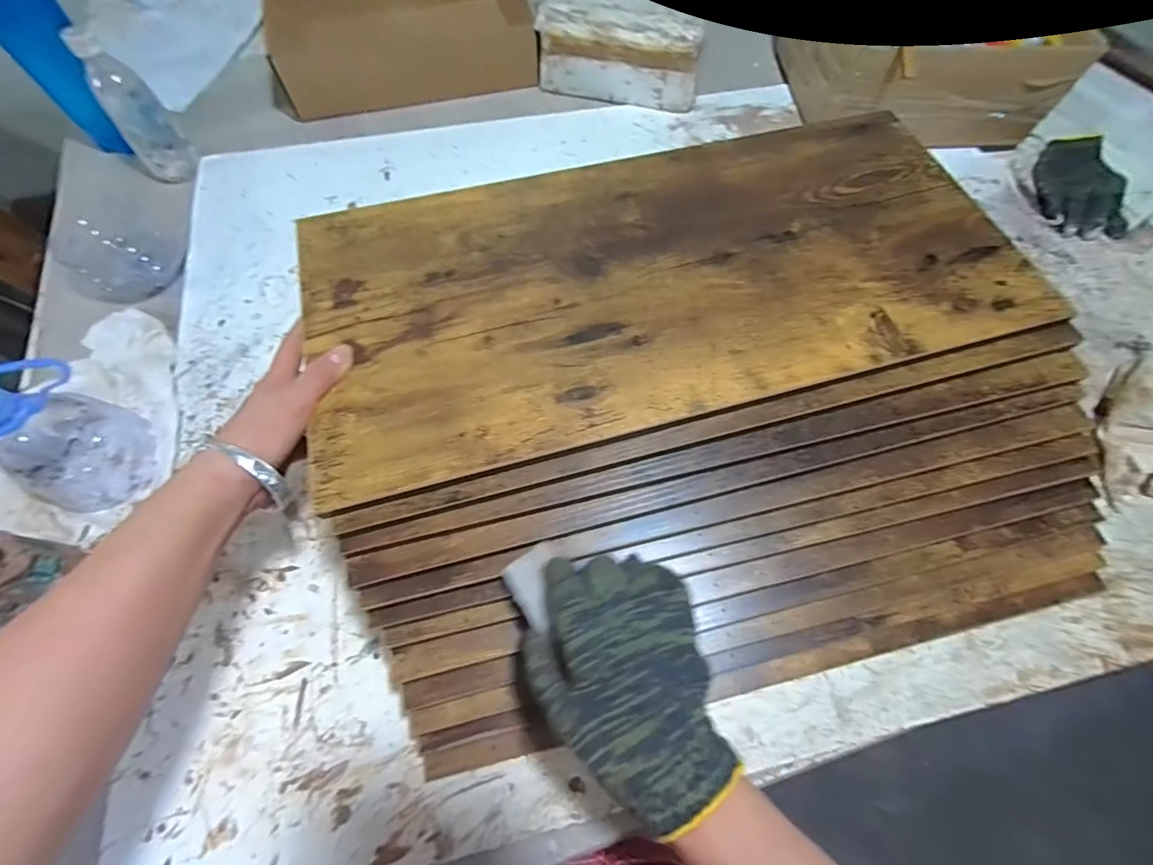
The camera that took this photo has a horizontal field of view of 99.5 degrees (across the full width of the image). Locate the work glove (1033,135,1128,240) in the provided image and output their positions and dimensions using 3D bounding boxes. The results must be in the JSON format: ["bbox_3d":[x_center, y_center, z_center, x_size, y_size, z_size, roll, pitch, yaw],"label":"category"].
[{"bbox_3d":[0.683,-0.343,0.664,0.093,0.026,0.183,10,65,3],"label":"work glove"}]

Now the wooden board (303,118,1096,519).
[{"bbox_3d":[0.075,-0.136,0.405,0.569,0.014,0.274,-15,66,-7],"label":"wooden board"}]

